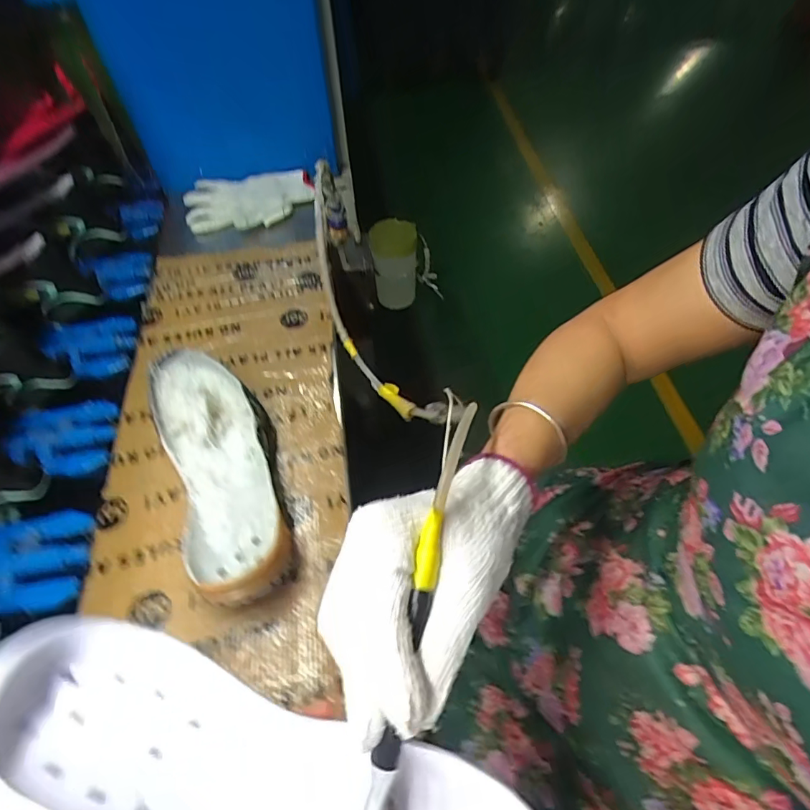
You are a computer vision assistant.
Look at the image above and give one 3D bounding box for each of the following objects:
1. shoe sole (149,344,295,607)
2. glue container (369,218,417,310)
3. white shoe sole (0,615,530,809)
[{"bbox_3d":[-0.166,0.058,0.455,0.093,0.062,0.255,-21,57,-13],"label":"shoe sole"},{"bbox_3d":[-0.017,-0.229,0.814,0.074,0.133,0.061,-2,57,0],"label":"glue container"},{"bbox_3d":[-0.062,0.178,0.221,0.253,0.041,0.086,24,57,-3],"label":"white shoe sole"}]

